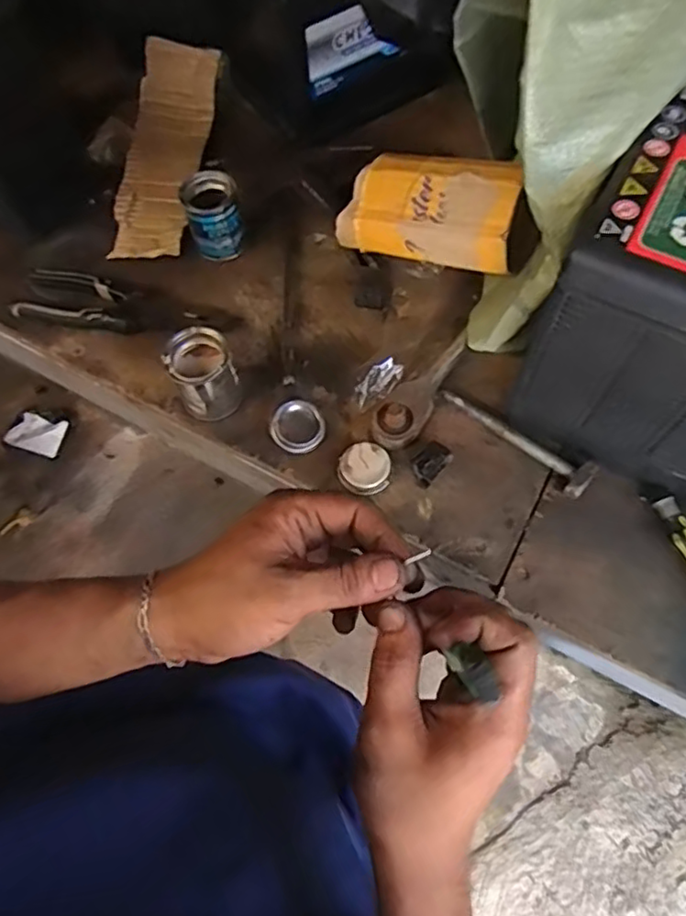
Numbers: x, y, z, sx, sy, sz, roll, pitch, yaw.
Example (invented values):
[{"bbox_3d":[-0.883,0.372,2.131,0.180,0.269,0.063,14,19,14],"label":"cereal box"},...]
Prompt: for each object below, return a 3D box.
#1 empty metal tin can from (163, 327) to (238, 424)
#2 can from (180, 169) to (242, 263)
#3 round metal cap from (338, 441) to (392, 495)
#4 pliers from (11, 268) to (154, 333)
[{"bbox_3d":[-0.116,-0.069,0.524,0.050,0.066,0.050,-18,66,-6],"label":"empty metal tin can"},{"bbox_3d":[-0.124,-0.234,0.595,0.049,0.054,0.050,-17,66,-5],"label":"can"},{"bbox_3d":[0.017,0.010,0.510,0.043,0.015,0.041,-1,65,2],"label":"round metal cap"},{"bbox_3d":[-0.242,-0.149,0.587,0.126,0.021,0.056,9,66,6],"label":"pliers"}]

